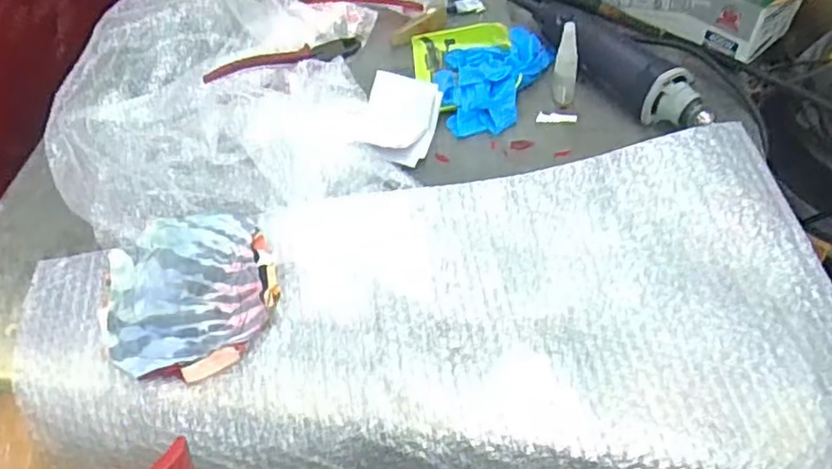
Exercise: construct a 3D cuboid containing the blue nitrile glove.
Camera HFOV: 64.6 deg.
[{"bbox_3d":[0.085,-0.188,0.739,0.106,0.035,0.184,22,59,21],"label":"blue nitrile glove"}]

